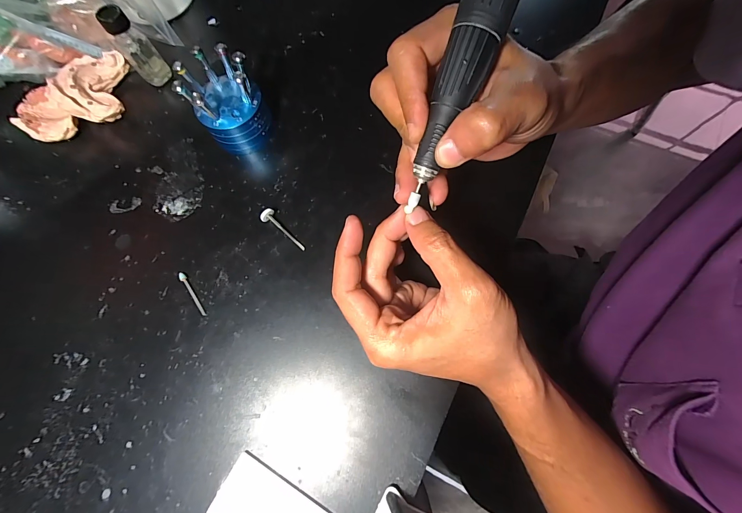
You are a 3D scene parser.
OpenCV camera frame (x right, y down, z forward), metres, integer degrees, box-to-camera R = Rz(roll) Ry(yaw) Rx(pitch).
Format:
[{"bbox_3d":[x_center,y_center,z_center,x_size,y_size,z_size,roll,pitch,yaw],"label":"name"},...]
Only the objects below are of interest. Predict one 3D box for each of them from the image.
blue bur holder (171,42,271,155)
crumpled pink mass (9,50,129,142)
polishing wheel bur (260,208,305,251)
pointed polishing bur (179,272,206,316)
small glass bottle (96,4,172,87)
[{"bbox_3d":[-0.127,-0.137,0.280,0.059,0.067,0.064,-28,74,-6],"label":"blue bur holder"},{"bbox_3d":[-0.295,-0.156,0.311,0.110,0.038,0.071,-18,73,-3],"label":"crumpled pink mass"},{"bbox_3d":[-0.075,-0.022,0.271,0.047,0.012,0.013,42,79,13],"label":"polishing wheel bur"},{"bbox_3d":[-0.149,0.031,0.262,0.005,0.004,0.043,-36,75,-8],"label":"pointed polishing bur"},{"bbox_3d":[-0.228,-0.202,0.307,0.027,0.069,0.022,-36,75,-8],"label":"small glass bottle"}]

